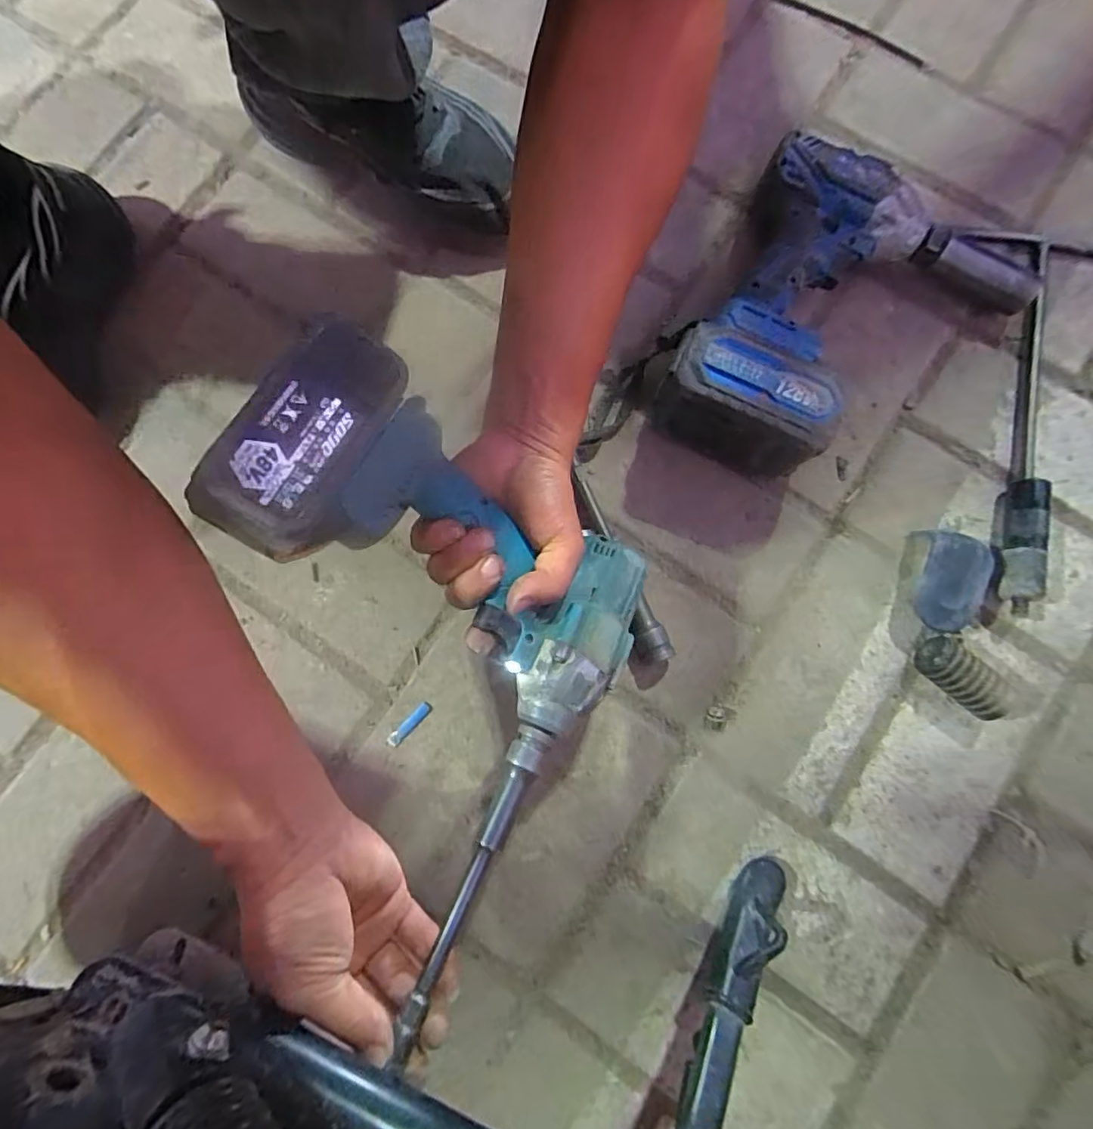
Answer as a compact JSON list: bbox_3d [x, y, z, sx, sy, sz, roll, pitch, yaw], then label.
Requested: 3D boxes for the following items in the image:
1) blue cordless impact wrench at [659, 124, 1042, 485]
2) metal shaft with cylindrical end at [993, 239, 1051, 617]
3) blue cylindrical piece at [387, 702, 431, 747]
[{"bbox_3d":[0.222,-0.177,0.408,0.223,0.085,0.260,29,81,6],"label":"blue cordless impact wrench"},{"bbox_3d":[0.372,-0.111,0.423,0.028,0.028,0.294,14,79,3],"label":"metal shaft with cylindrical end"},{"bbox_3d":[-0.101,0.117,0.401,0.009,0.005,0.040,44,83,8],"label":"blue cylindrical piece"}]

